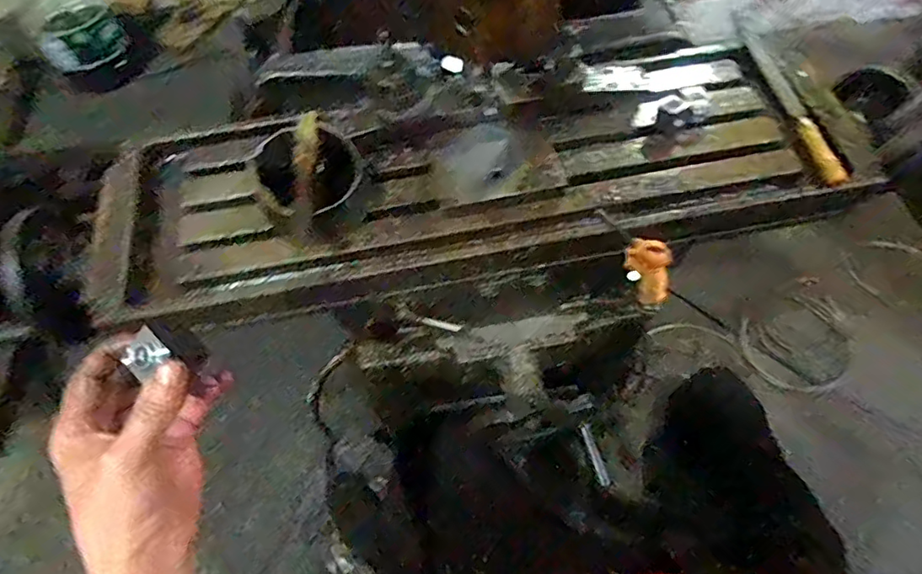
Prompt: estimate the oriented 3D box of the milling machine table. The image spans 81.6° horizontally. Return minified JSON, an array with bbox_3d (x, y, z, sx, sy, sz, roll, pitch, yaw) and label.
[{"bbox_3d":[0.020,-0.135,0.575,0.799,0.086,0.268,-10,61,-4],"label":"milling machine table"}]

